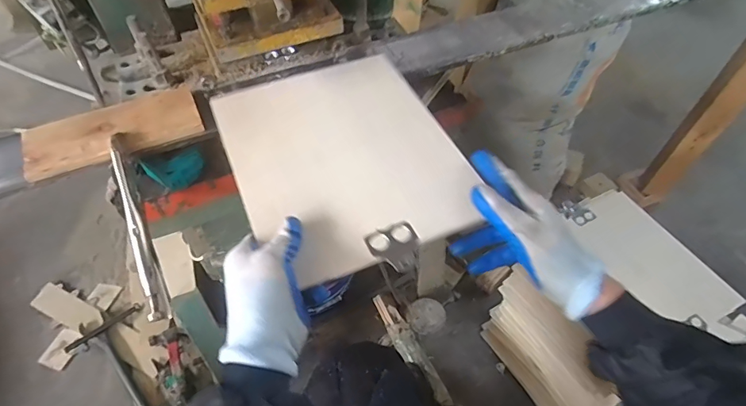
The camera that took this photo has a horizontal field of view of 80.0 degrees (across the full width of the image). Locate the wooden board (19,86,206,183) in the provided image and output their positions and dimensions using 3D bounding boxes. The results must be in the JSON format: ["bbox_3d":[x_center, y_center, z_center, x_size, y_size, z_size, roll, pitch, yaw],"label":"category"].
[{"bbox_3d":[-0.315,-0.088,0.544,0.195,0.016,0.079,-22,57,-16],"label":"wooden board"}]

